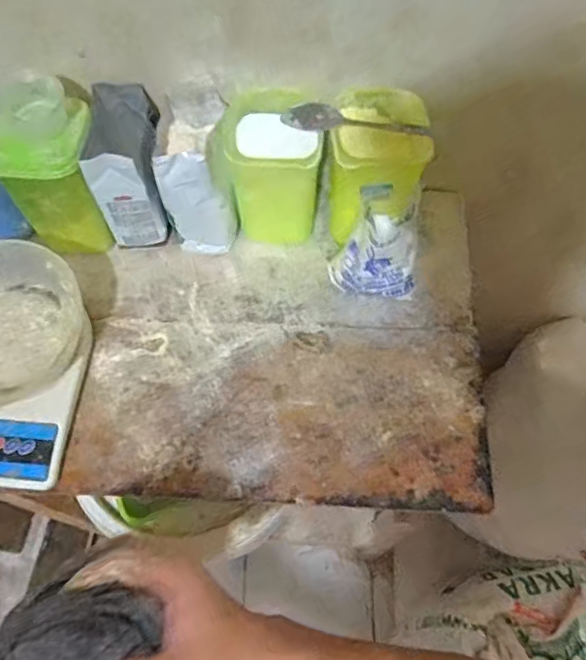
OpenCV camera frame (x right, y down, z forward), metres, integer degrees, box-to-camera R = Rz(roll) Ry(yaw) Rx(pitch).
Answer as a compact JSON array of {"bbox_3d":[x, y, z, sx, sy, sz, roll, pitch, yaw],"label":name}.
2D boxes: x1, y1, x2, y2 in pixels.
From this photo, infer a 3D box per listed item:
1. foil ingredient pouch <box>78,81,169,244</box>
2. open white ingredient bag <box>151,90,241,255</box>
[{"bbox_3d":[-0.176,-0.173,0.631,0.078,0.143,0.103,-7,64,-4],"label":"foil ingredient pouch"},{"bbox_3d":[-0.101,-0.165,0.634,0.072,0.146,0.108,-1,64,-1],"label":"open white ingredient bag"}]

